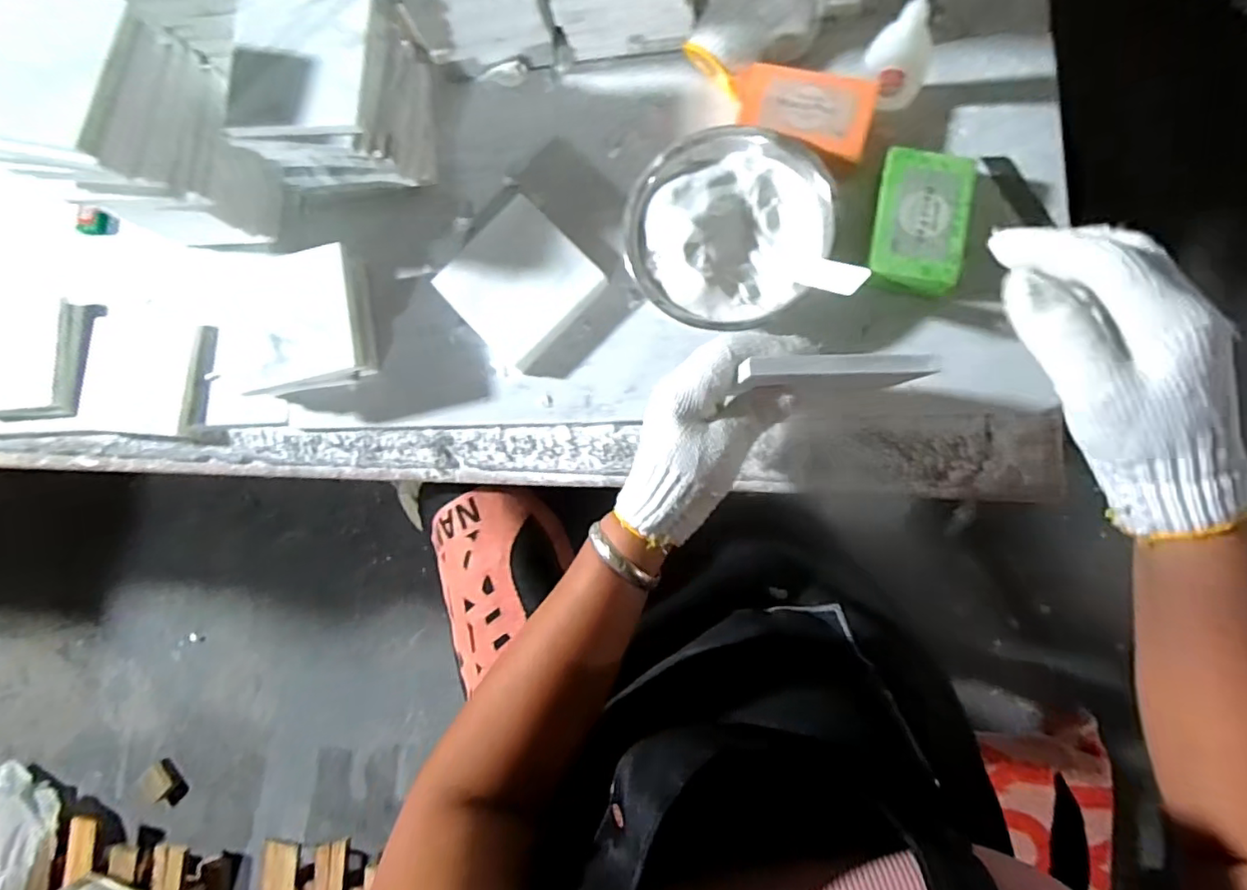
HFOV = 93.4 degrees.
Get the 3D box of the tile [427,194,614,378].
[{"bbox_3d":[-0.083,-0.124,0.459,0.102,0.020,0.105,44,90,8],"label":"tile"}]

